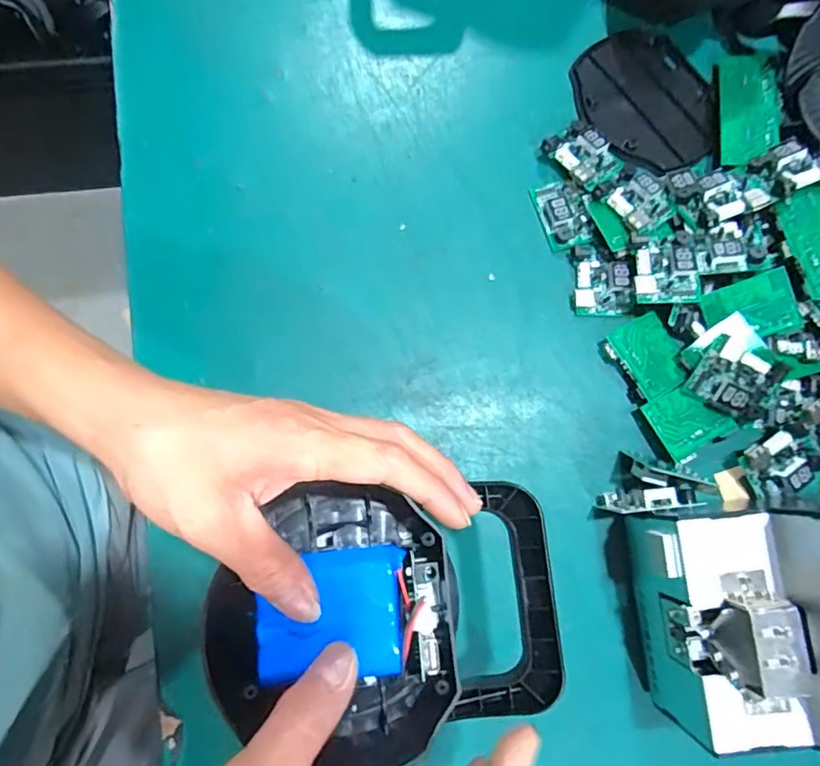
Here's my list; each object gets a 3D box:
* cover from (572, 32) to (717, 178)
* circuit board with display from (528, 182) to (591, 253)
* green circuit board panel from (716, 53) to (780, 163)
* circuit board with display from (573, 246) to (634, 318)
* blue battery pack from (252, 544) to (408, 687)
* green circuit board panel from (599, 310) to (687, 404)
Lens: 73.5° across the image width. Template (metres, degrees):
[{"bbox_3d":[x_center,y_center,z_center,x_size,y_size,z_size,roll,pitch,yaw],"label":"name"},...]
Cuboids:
[{"bbox_3d":[0.195,-0.233,0.454,0.114,0.017,0.125,-41,82,-8],"label":"cover"},{"bbox_3d":[0.117,-0.130,0.424,0.033,0.008,0.055,-17,80,-4],"label":"circuit board with display"},{"bbox_3d":[0.269,-0.218,0.437,0.043,0.011,0.110,5,73,12],"label":"green circuit board panel"},{"bbox_3d":[0.146,-0.077,0.412,0.043,0.010,0.052,2,79,-1],"label":"circuit board with display"},{"bbox_3d":[-0.037,0.109,0.259,0.067,0.013,0.057,-2,79,-2],"label":"blue battery pack"},{"bbox_3d":[0.172,-0.017,0.401,0.045,0.012,0.055,-28,81,-6],"label":"green circuit board panel"}]

